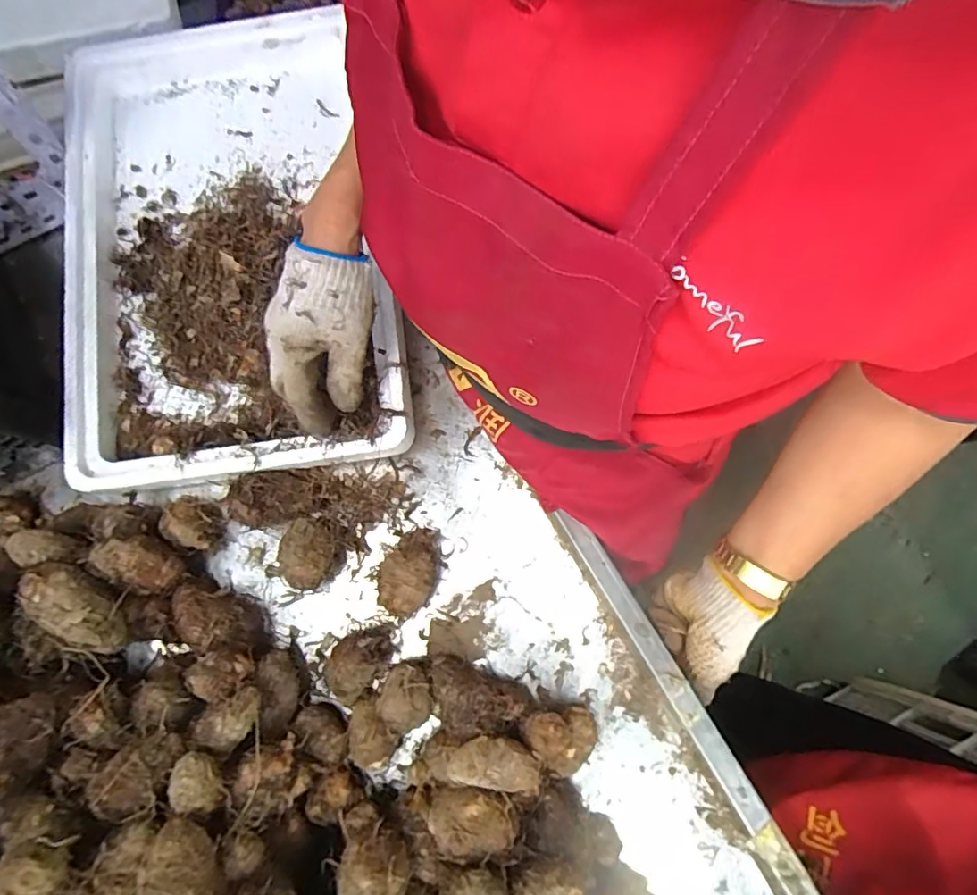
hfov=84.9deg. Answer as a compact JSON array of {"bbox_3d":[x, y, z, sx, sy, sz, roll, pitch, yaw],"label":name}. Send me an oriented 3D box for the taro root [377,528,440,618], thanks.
[{"bbox_3d":[-0.068,0.105,0.456,0.047,0.045,0.073,8,77,3],"label":"taro root"}]

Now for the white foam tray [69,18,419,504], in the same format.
[{"bbox_3d":[-0.233,-0.188,0.492,0.287,0.065,0.426,-7,76,-1],"label":"white foam tray"}]

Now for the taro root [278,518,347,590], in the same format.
[{"bbox_3d":[-0.153,0.091,0.459,0.047,0.040,0.058,16,77,5],"label":"taro root"}]

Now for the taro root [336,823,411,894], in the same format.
[{"bbox_3d":[-0.081,0.301,0.374,0.047,0.048,0.067,17,77,5],"label":"taro root"}]

